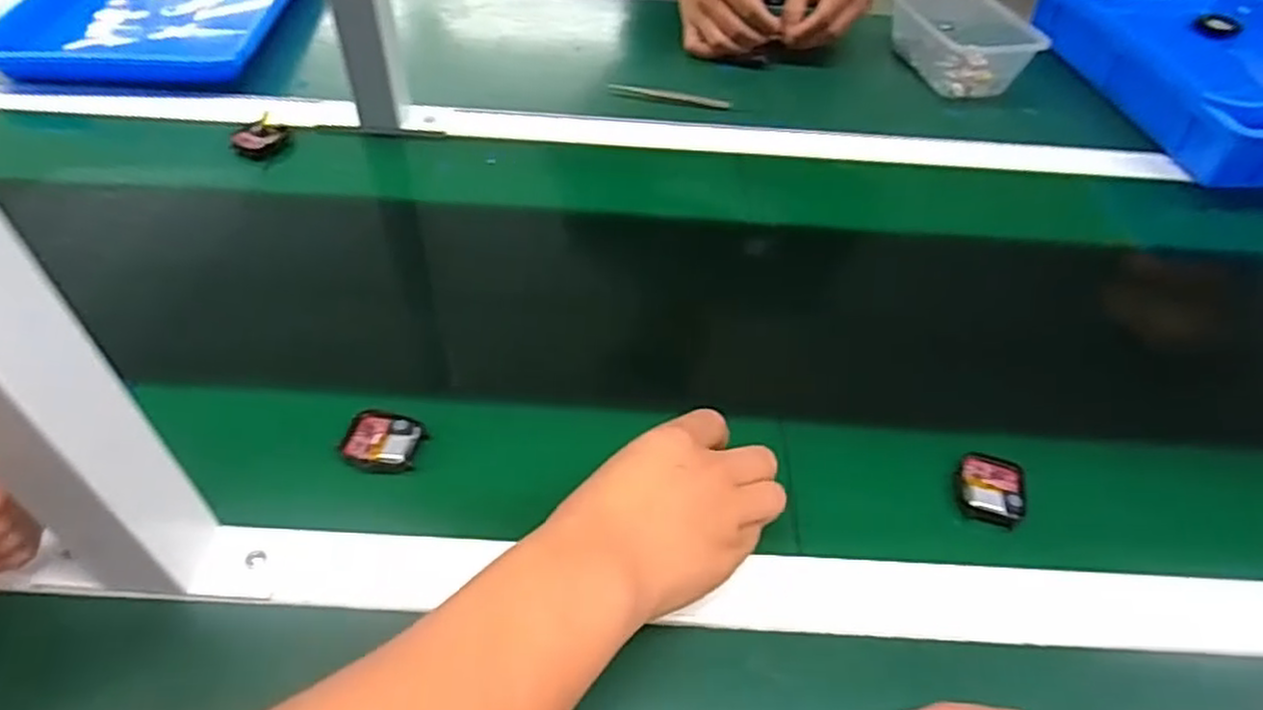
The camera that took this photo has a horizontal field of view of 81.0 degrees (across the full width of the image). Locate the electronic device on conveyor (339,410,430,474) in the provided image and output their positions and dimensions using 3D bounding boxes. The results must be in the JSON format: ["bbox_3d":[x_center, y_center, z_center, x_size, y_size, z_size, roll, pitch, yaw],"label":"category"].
[{"bbox_3d":[-0.148,0.052,0.439,0.045,0.012,0.038,3,47,-1],"label":"electronic device on conveyor"}]

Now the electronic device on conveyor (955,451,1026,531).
[{"bbox_3d":[0.213,0.081,0.440,0.037,0.012,0.045,16,48,11],"label":"electronic device on conveyor"}]

